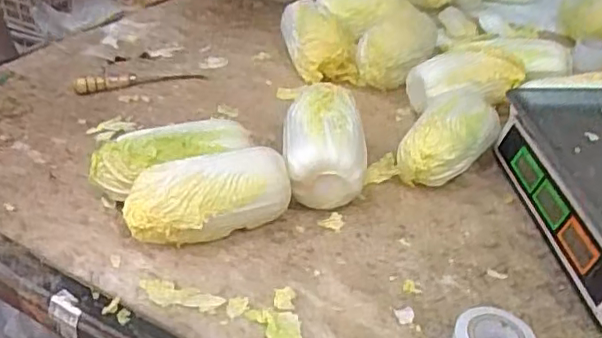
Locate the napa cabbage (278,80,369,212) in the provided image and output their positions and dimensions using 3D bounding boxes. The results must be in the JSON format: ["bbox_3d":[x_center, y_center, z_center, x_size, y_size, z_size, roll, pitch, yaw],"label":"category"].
[{"bbox_3d":[0.022,-0.035,0.756,0.092,0.098,0.184,0,34,-5],"label":"napa cabbage"}]

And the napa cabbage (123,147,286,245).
[{"bbox_3d":[-0.100,0.035,0.660,0.174,0.087,0.078,-5,34,-12],"label":"napa cabbage"}]

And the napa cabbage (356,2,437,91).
[{"bbox_3d":[0.164,-0.221,1.011,0.114,0.099,0.220,10,34,10],"label":"napa cabbage"}]

